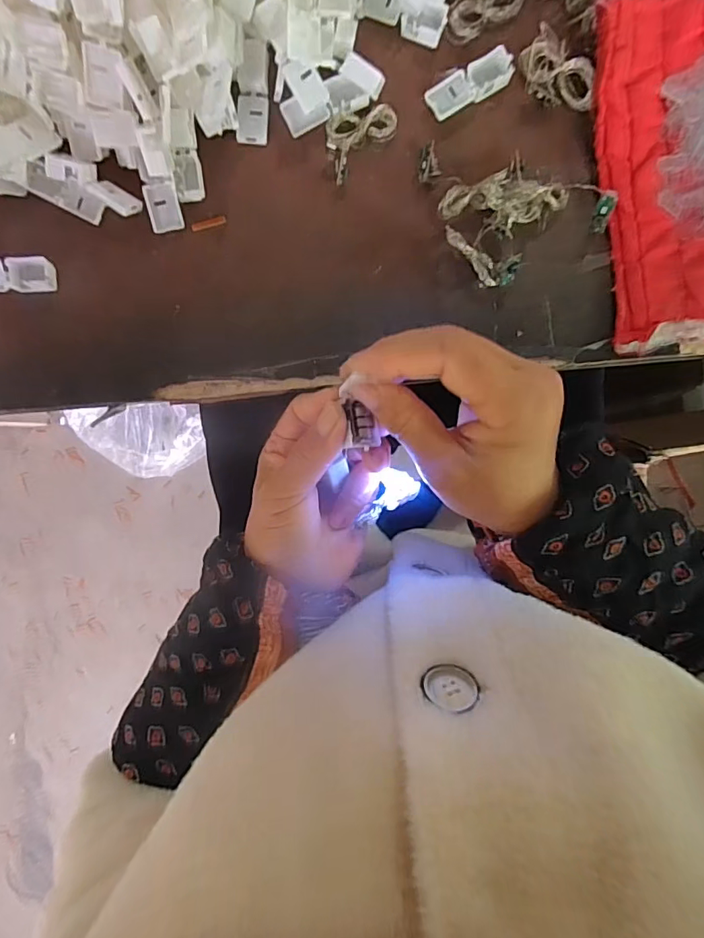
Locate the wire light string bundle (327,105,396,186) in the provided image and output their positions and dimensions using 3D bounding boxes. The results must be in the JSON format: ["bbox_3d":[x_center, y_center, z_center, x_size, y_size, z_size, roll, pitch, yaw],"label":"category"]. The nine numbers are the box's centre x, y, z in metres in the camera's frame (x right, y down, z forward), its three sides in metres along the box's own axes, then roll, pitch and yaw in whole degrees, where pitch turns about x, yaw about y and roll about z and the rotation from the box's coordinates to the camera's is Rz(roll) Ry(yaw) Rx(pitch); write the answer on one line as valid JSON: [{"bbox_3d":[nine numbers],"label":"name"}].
[{"bbox_3d":[0.002,-0.214,0.309,0.057,0.013,0.032,-45,95,3],"label":"wire light string bundle"}]

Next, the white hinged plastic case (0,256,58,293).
[{"bbox_3d":[-0.219,-0.124,0.311,0.056,0.007,0.021,-1,95,-1],"label":"white hinged plastic case"}]

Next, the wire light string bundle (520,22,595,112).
[{"bbox_3d":[0.131,-0.247,0.307,0.053,0.014,0.029,36,93,-4],"label":"wire light string bundle"}]

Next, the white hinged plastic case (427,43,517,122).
[{"bbox_3d":[0.075,-0.245,0.310,0.056,0.010,0.020,-30,95,1],"label":"white hinged plastic case"}]

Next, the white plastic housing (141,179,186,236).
[{"bbox_3d":[-0.121,-0.168,0.310,0.020,0.007,0.029,-10,95,-1],"label":"white plastic housing"}]

